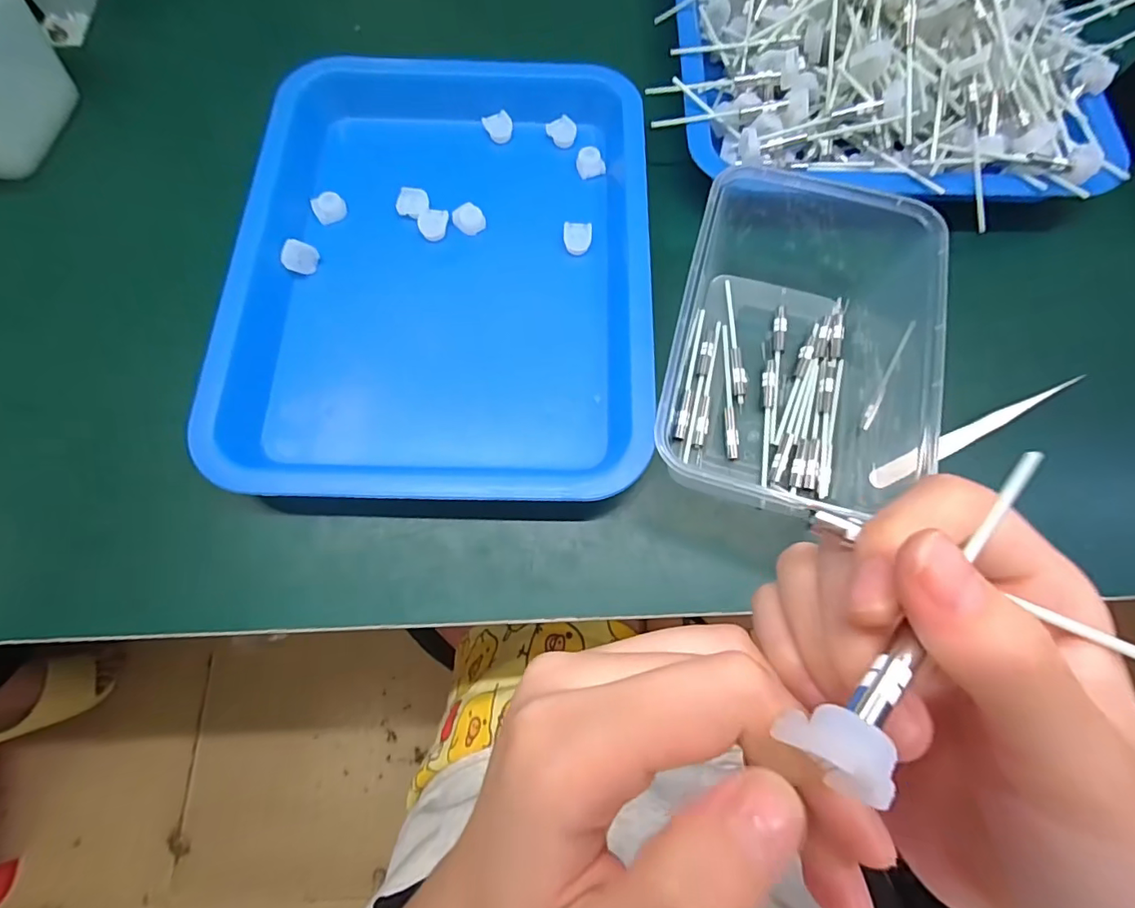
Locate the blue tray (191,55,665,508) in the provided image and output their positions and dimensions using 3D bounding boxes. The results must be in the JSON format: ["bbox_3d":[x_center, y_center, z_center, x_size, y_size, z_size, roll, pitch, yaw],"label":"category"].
[{"bbox_3d":[-0.068,-0.112,0.293,0.221,0.027,0.283,0,72,-1],"label":"blue tray"}]

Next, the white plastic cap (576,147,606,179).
[{"bbox_3d":[0.015,-0.186,0.329,0.017,0.010,0.015,-10,72,-4],"label":"white plastic cap"}]

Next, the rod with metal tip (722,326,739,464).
[{"bbox_3d":[0.088,-0.036,0.281,0.006,0.004,0.080,2,72,0],"label":"rod with metal tip"}]

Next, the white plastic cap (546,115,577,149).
[{"bbox_3d":[-0.003,-0.212,0.338,0.015,0.009,0.019,-40,77,-12],"label":"white plastic cap"}]

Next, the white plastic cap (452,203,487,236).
[{"bbox_3d":[-0.060,-0.143,0.315,0.017,0.011,0.013,-30,75,-10],"label":"white plastic cap"}]

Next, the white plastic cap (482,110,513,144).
[{"bbox_3d":[-0.045,-0.215,0.338,0.019,0.004,0.019,0,94,0],"label":"white plastic cap"}]

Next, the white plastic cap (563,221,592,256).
[{"bbox_3d":[0.006,-0.130,0.310,0.017,0.008,0.017,0,72,-1],"label":"white plastic cap"}]

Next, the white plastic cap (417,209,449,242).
[{"bbox_3d":[-0.082,-0.139,0.313,0.018,0.009,0.016,3,72,0],"label":"white plastic cap"}]

